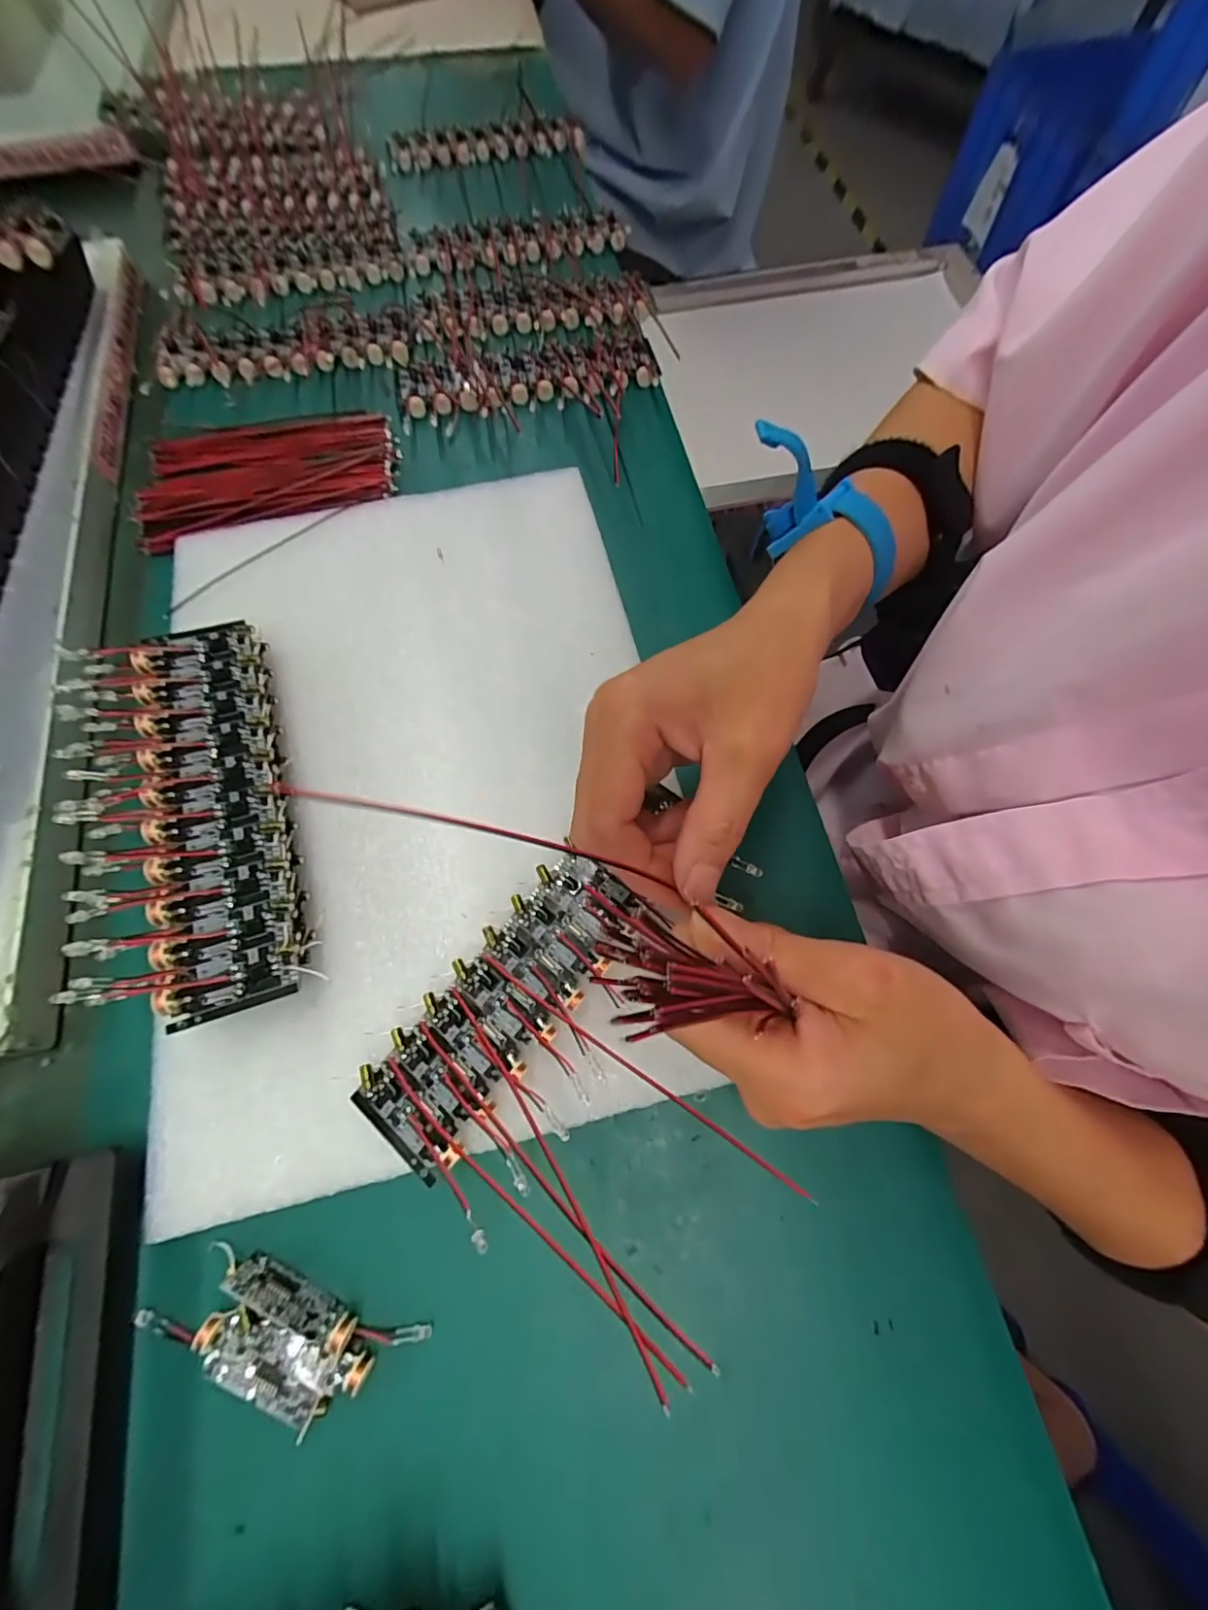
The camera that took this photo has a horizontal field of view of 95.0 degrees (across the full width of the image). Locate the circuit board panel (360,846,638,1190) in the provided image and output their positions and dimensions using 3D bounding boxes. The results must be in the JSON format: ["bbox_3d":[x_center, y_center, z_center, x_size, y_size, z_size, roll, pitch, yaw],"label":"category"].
[{"bbox_3d":[-0.036,0.070,0.205,0.045,0.007,0.117,35,72,11],"label":"circuit board panel"}]

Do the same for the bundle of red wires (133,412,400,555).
[{"bbox_3d":[-0.190,-0.193,0.317,0.136,0.009,0.087,-13,69,-7],"label":"bundle of red wires"}]

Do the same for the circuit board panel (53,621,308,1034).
[{"bbox_3d":[-0.162,0.002,0.219,0.071,0.032,0.164,-21,71,-6],"label":"circuit board panel"}]

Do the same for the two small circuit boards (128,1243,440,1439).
[{"bbox_3d":[-0.105,0.170,0.177,0.088,0.015,0.029,17,69,5],"label":"two small circuit boards"}]

